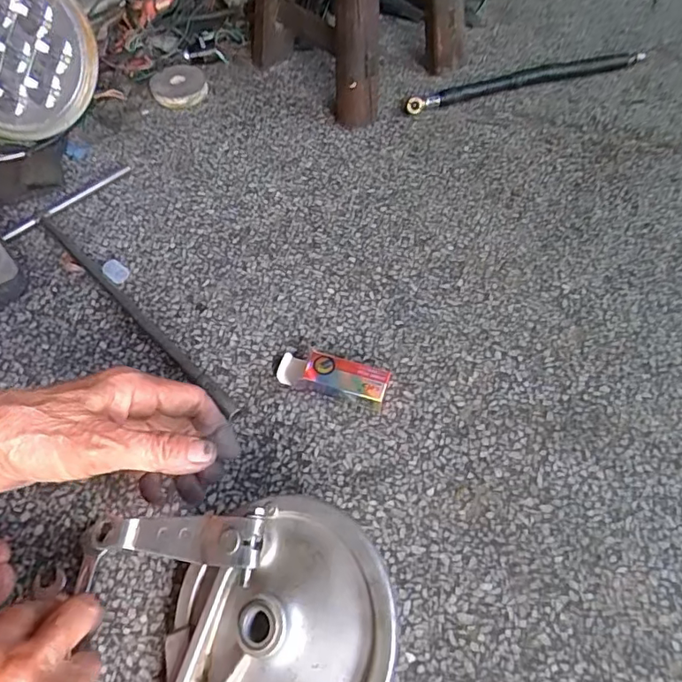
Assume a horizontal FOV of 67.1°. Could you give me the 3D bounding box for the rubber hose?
[{"bbox_3d":[0.219,-0.314,0.616,0.324,0.019,0.030,-18,60,-12],"label":"rubber hose"}]

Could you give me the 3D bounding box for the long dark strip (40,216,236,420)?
[{"bbox_3d":[-0.180,-0.031,0.436,0.274,0.007,0.012,40,66,22],"label":"long dark strip"}]

